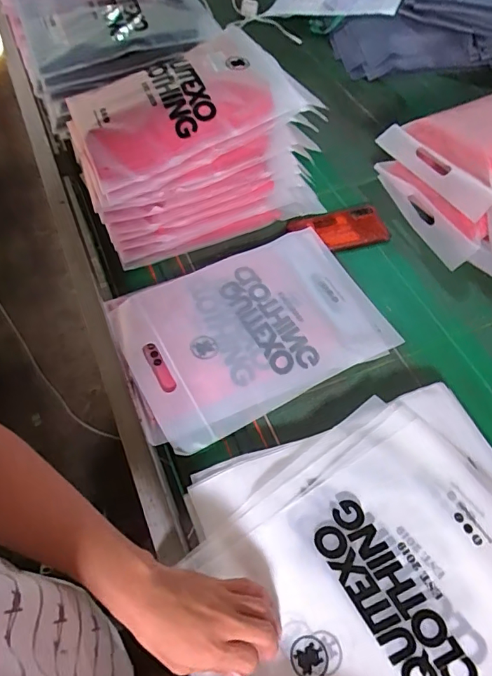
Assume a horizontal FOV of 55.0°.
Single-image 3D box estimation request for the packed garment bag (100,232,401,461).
[{"bbox_3d":[0.006,-0.016,0.690,0.365,0.040,0.258,-22,59,-14],"label":"packed garment bag"}]

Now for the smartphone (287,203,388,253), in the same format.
[{"bbox_3d":[0.160,-0.184,0.807,0.159,0.011,0.081,-11,68,-4],"label":"smartphone"}]

